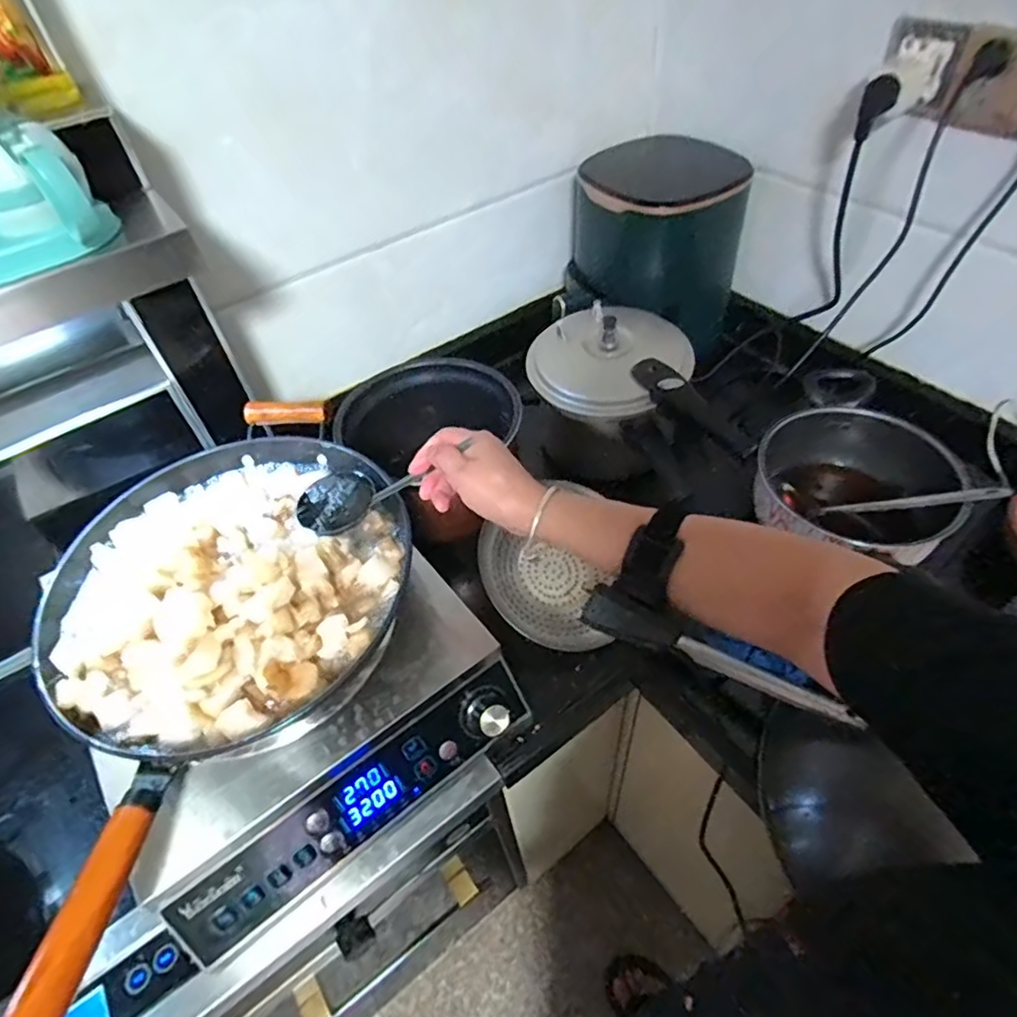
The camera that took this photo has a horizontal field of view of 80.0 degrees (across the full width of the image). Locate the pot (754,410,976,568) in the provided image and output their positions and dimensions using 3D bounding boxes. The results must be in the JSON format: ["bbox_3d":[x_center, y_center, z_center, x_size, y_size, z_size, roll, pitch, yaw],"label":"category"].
[{"bbox_3d":[0.393,0.000,0.715,0.203,0.126,0.199,-3,50,3],"label":"pot"}]

